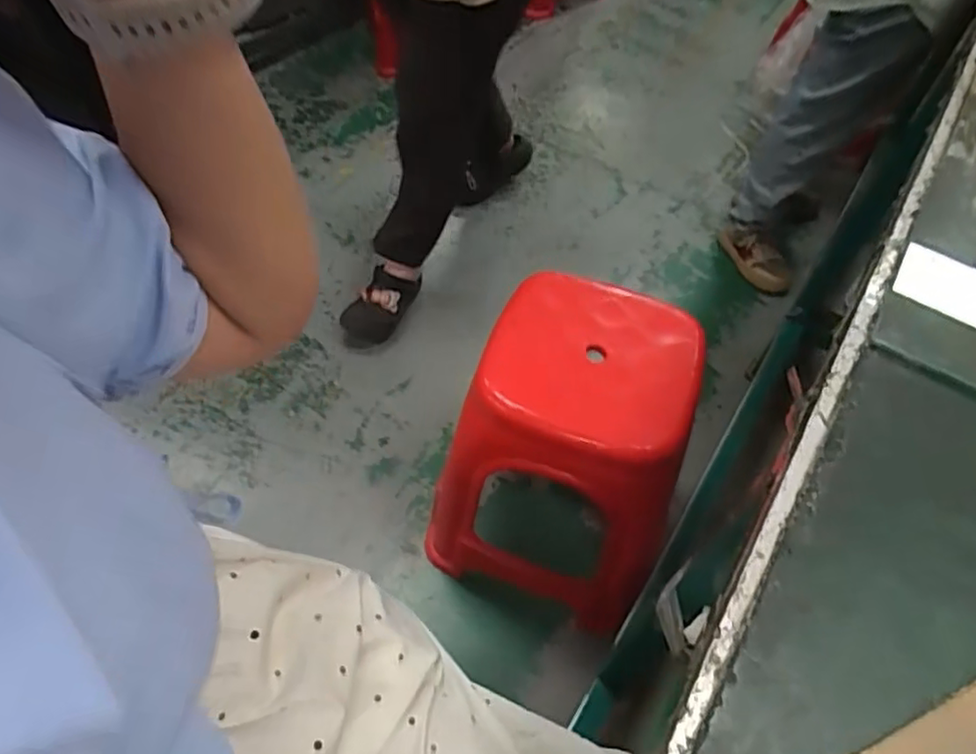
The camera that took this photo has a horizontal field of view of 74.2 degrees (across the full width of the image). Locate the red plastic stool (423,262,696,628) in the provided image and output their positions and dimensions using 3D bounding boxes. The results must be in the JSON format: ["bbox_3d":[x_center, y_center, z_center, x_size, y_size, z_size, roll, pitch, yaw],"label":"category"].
[{"bbox_3d":[0.114,0.115,0.983,0.327,0.423,0.311,20,55,10],"label":"red plastic stool"}]

